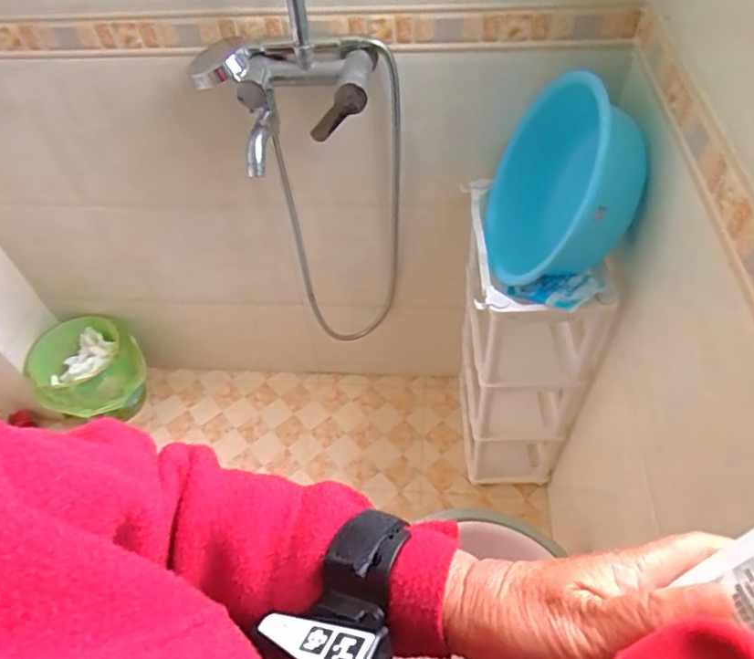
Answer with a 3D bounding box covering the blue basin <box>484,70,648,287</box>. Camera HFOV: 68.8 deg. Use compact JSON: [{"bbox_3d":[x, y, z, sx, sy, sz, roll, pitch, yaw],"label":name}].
[{"bbox_3d":[0.282,-0.212,0.866,0.125,0.311,0.309,12,21,-14],"label":"blue basin"}]

